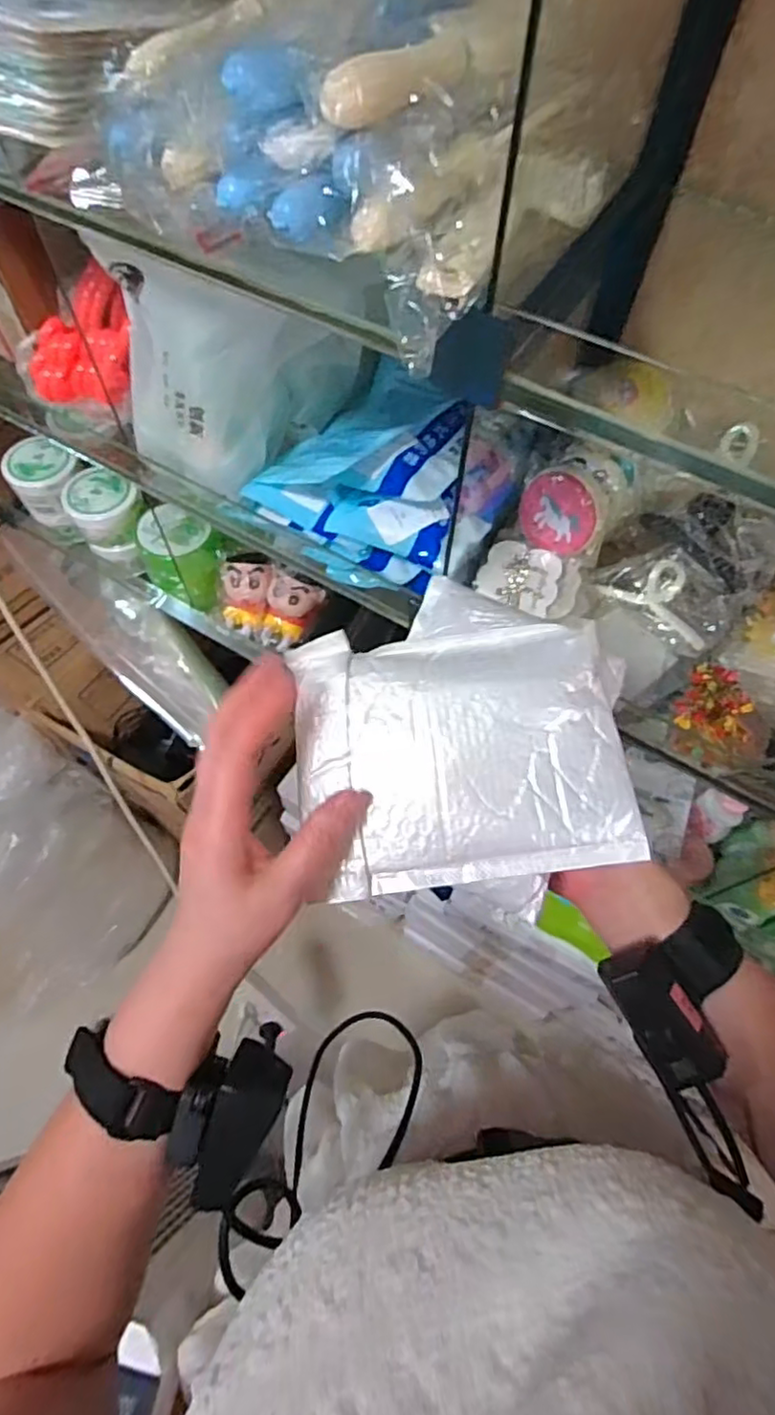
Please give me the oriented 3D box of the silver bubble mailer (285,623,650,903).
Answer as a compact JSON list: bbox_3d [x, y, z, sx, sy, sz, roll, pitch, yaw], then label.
[{"bbox_3d":[0.038,0.023,0.333,0.164,0.020,0.131,-8,83,1],"label":"silver bubble mailer"}]

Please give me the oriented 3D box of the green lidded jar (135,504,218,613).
[{"bbox_3d":[-0.263,-0.195,0.821,0.109,0.101,0.078,24,64,11],"label":"green lidded jar"}]

